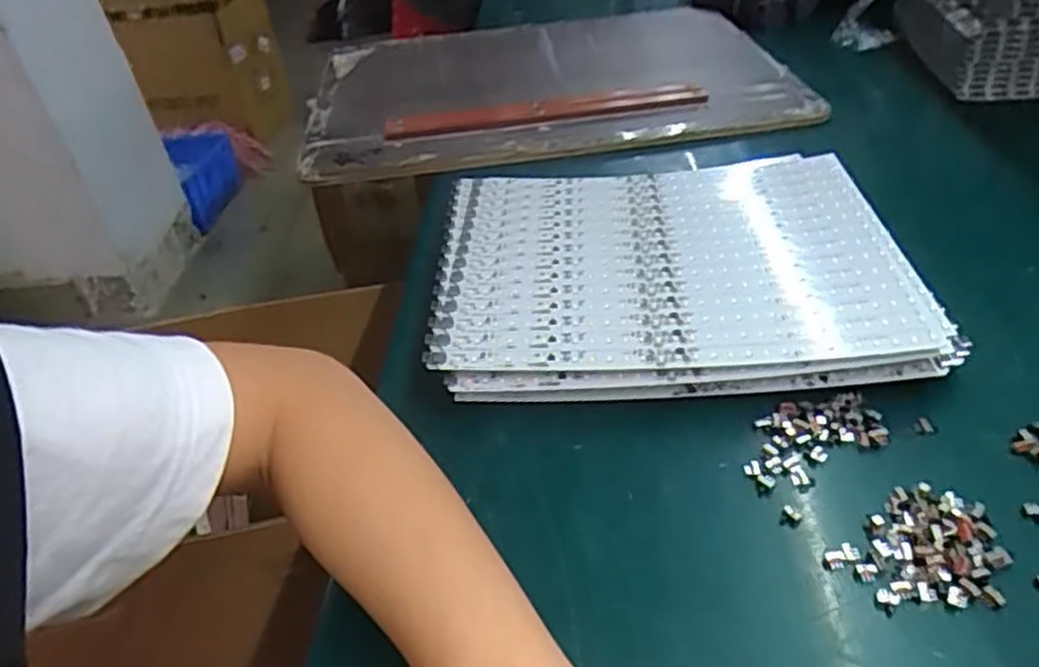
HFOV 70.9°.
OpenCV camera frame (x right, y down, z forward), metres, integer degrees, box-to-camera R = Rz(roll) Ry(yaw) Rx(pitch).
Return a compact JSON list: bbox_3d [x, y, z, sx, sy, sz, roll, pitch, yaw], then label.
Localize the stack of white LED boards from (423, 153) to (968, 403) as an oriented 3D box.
[{"bbox_3d":[0.099,-0.053,0.520,0.308,0.045,0.265,-2,38,2],"label":"stack of white LED boards"}]

